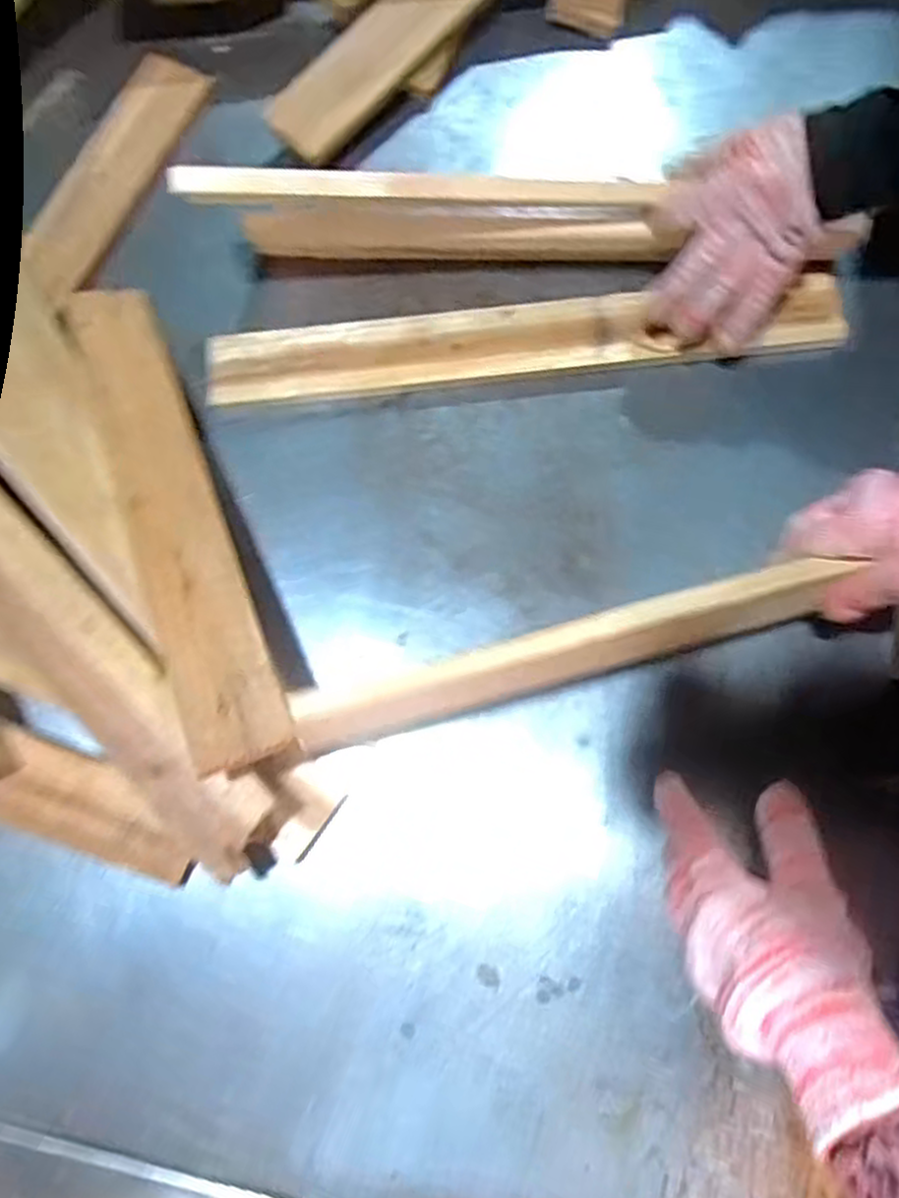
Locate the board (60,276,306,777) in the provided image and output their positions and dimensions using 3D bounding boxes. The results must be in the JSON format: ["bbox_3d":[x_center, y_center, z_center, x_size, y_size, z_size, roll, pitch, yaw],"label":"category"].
[{"bbox_3d":[-0.196,-0.075,0.528,0.064,0.010,0.410,-18,64,-16],"label":"board"}]

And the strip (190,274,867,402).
[{"bbox_3d":[0.061,-0.207,0.604,0.497,0.022,0.058,-6,77,0],"label":"strip"}]

